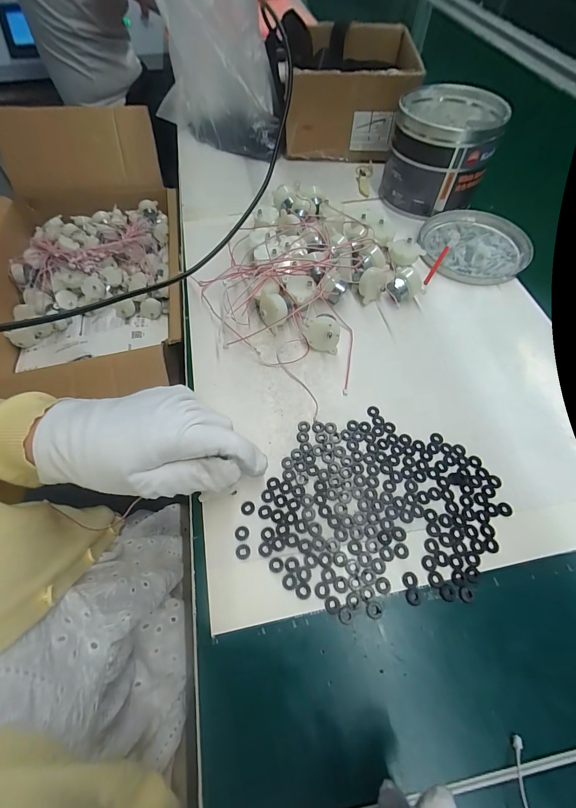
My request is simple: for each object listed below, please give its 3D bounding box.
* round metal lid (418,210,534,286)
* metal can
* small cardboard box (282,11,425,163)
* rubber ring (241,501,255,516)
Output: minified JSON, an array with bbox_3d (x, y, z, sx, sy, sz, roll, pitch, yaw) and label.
[{"bbox_3d":[0.234,-0.201,0.416,0.129,0.016,0.136,0,60,0],"label":"round metal lid"},{"bbox_3d":[0.197,-0.327,0.436,0.118,0.102,0.125,0,60,0],"label":"metal can"},{"bbox_3d":[0.092,-0.494,0.529,0.192,0.112,0.210,5,60,3],"label":"small cardboard box"},{"bbox_3d":[-0.031,0.081,0.257,0.010,0.004,0.010,0,60,0],"label":"rubber ring"}]

